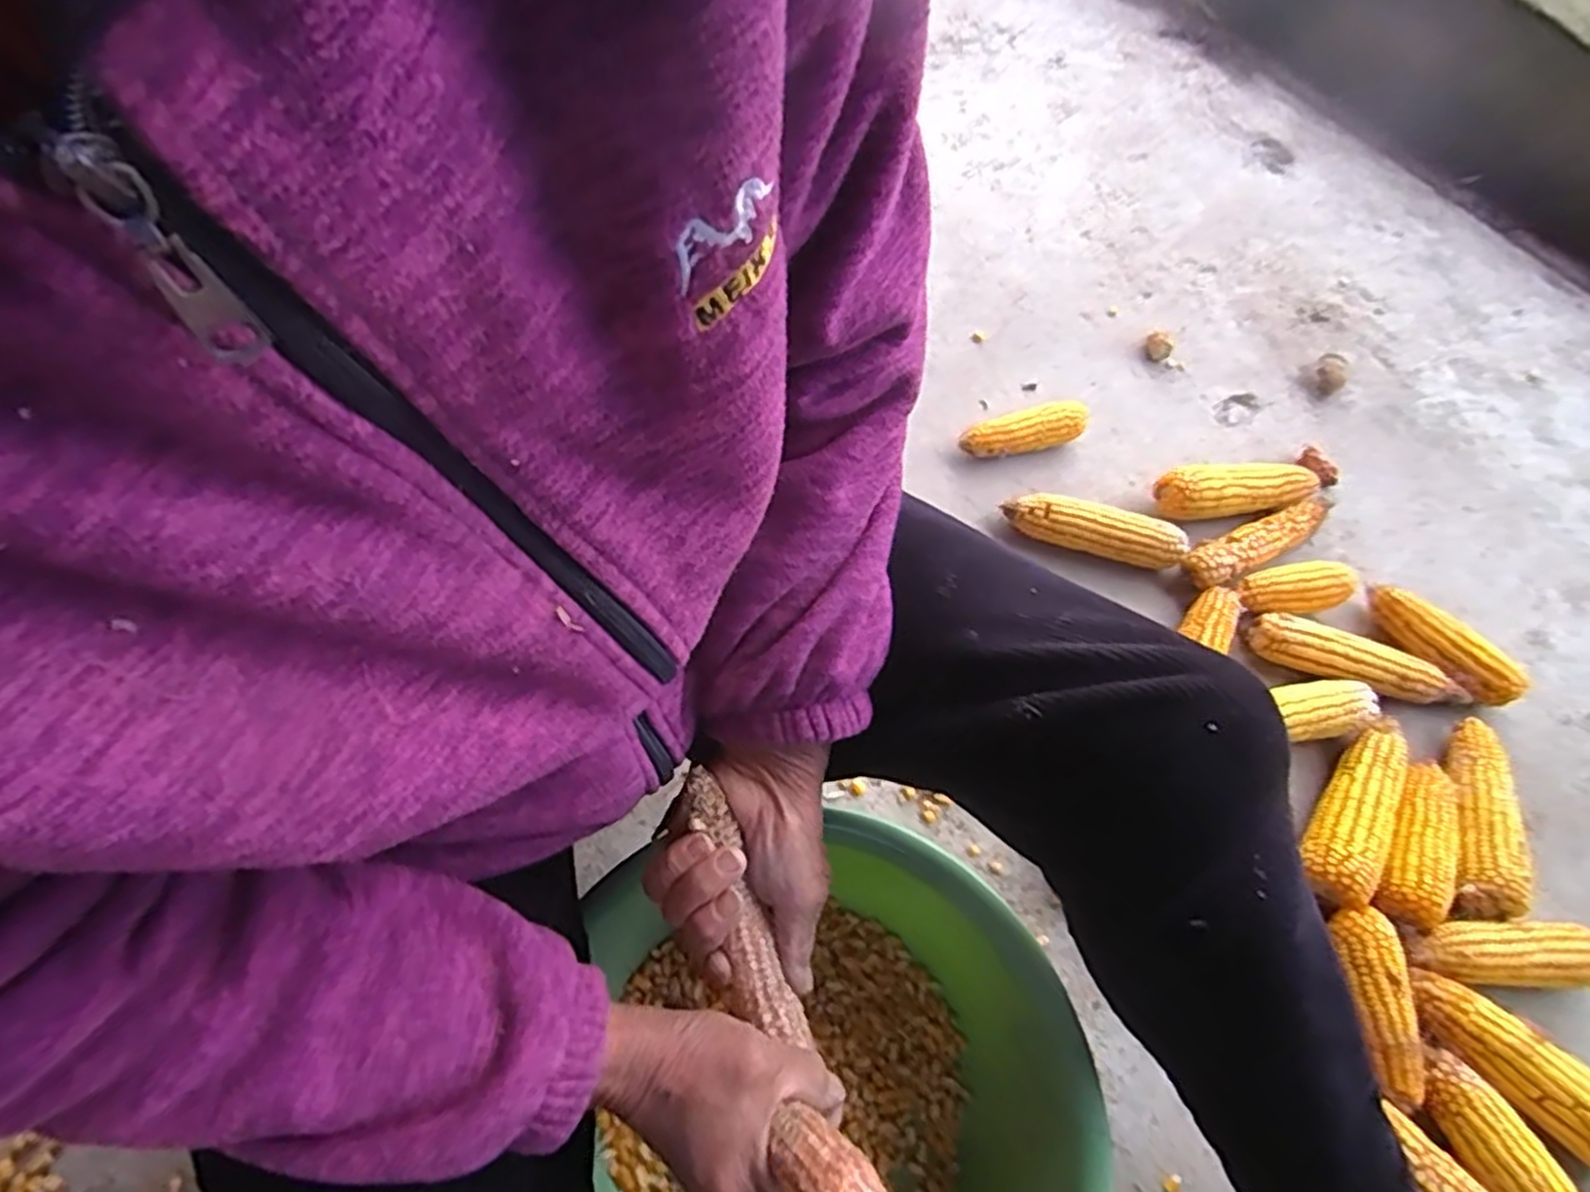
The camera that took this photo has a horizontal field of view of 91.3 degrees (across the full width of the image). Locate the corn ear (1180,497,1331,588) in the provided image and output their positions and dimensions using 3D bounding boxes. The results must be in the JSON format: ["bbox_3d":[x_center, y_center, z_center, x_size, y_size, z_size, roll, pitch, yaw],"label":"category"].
[{"bbox_3d":[0.445,-0.047,0.752,0.169,0.033,0.041,-22,66,-14],"label":"corn ear"}]

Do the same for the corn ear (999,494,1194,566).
[{"bbox_3d":[0.287,-0.061,0.748,0.168,0.044,0.048,20,64,6],"label":"corn ear"}]

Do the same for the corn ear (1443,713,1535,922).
[{"bbox_3d":[0.562,0.183,0.644,0.047,0.052,0.171,17,63,5],"label":"corn ear"}]

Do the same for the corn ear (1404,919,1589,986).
[{"bbox_3d":[0.542,0.273,0.593,0.146,0.048,0.046,1,63,-3],"label":"corn ear"}]

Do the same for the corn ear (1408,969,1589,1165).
[{"bbox_3d":[0.519,0.337,0.554,0.165,0.055,0.054,40,68,16],"label":"corn ear"}]

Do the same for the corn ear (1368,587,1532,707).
[{"bbox_3d":[0.589,0.049,0.715,0.052,0.050,0.140,-36,70,-19],"label":"corn ear"}]

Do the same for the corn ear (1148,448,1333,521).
[{"bbox_3d":[0.458,-0.110,0.774,0.205,0.053,0.061,-13,65,-10],"label":"corn ear"}]

